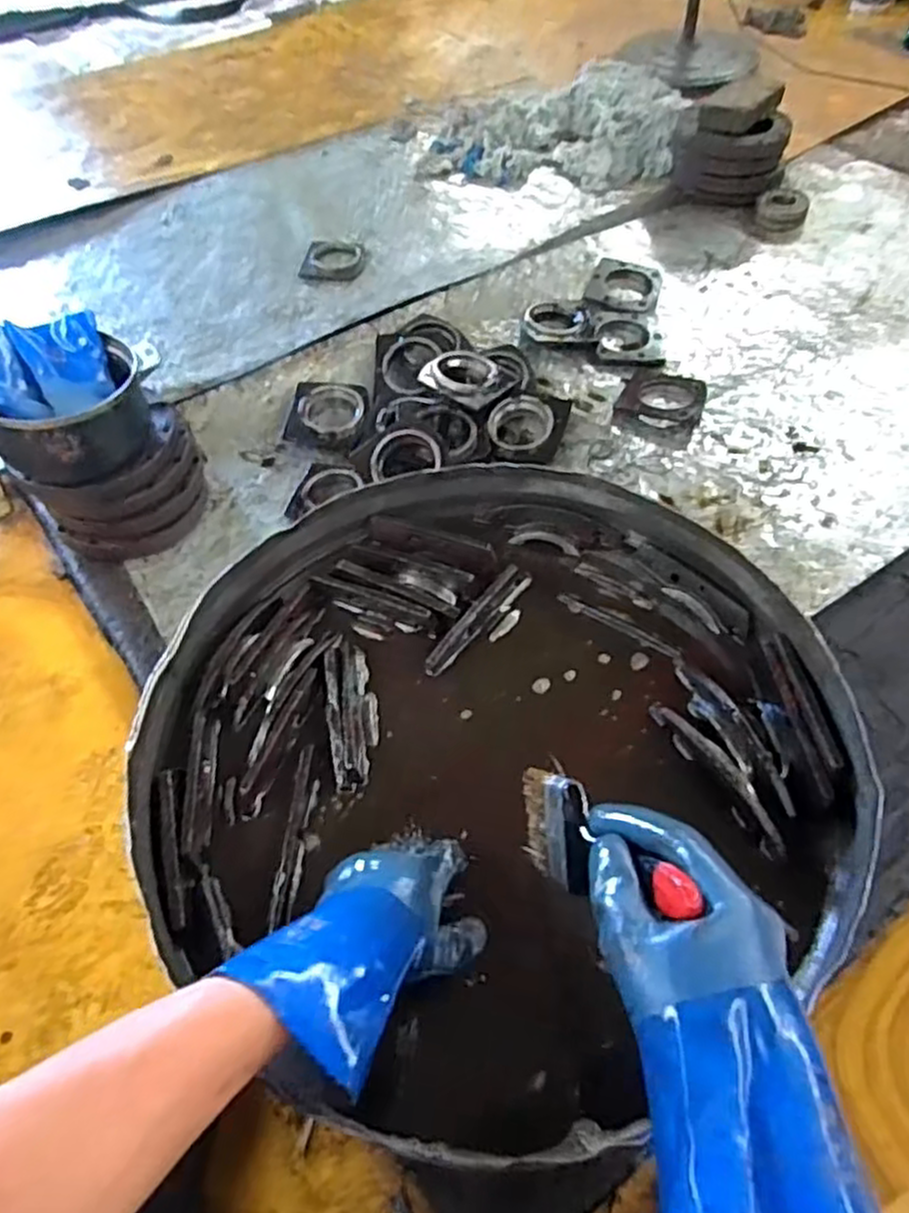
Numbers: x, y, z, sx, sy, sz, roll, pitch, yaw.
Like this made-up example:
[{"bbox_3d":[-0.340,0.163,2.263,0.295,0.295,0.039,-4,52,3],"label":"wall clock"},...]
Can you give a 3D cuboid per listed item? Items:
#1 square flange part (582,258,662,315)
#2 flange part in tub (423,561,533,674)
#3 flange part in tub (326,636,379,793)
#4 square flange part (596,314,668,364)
[{"bbox_3d":[0.376,-0.707,1.642,0.155,0.031,0.164,17,59,13],"label":"square flange part"},{"bbox_3d":[0.024,0.010,0.730,0.018,0.035,0.148,35,64,23],"label":"flange part in tub"},{"bbox_3d":[-0.093,0.091,0.681,0.041,0.024,0.158,-9,56,-4],"label":"flange part in tub"},{"bbox_3d":[0.365,-0.563,1.548,0.138,0.023,0.166,-1,56,2],"label":"square flange part"}]

